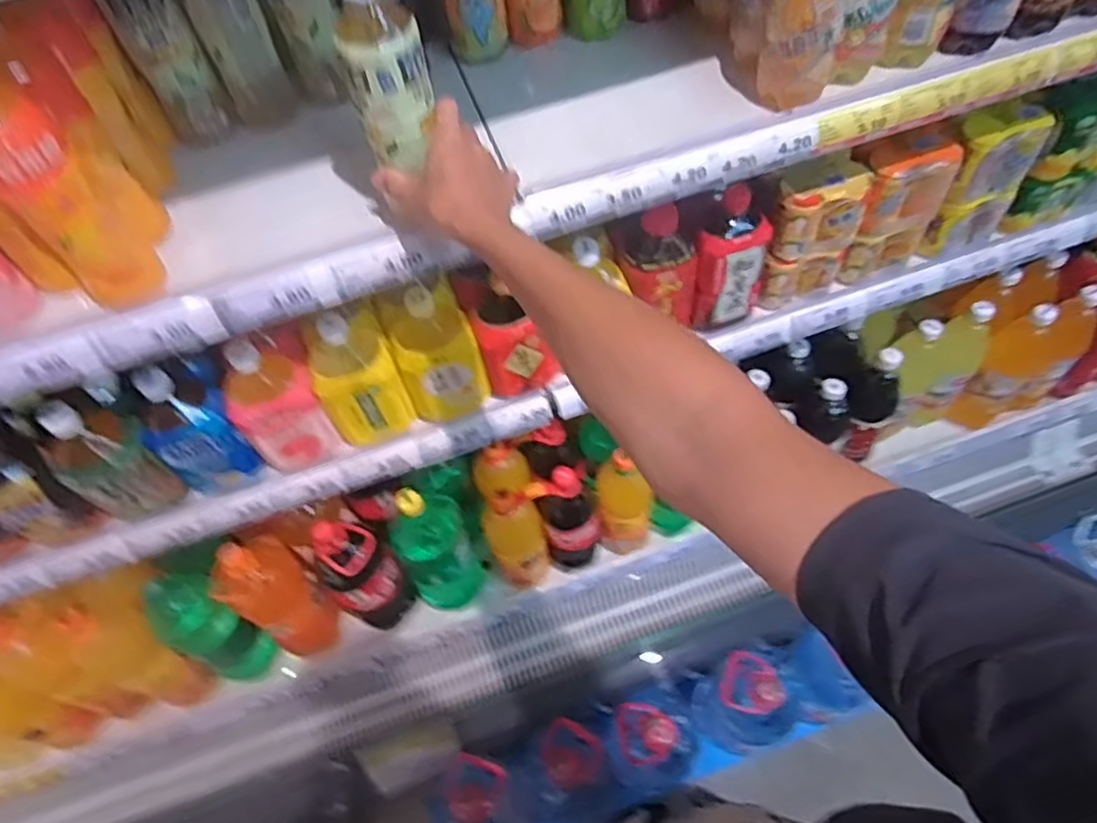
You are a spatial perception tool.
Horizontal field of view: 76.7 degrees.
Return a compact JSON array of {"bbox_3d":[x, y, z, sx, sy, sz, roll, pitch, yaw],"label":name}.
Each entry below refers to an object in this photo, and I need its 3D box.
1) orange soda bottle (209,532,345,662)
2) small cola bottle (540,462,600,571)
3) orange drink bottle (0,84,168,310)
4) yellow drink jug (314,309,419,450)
[{"bbox_3d":[-0.414,0.268,1.048,0.130,0.290,0.107,30,65,22],"label":"orange soda bottle"},{"bbox_3d":[0.035,0.172,1.075,0.082,0.271,0.065,-9,57,-1],"label":"small cola bottle"},{"bbox_3d":[-0.380,-0.169,0.530,0.063,0.213,0.054,-40,63,-19],"label":"orange drink bottle"},{"bbox_3d":[-0.226,-0.044,0.822,0.092,0.177,0.075,-22,58,-9],"label":"yellow drink jug"}]

